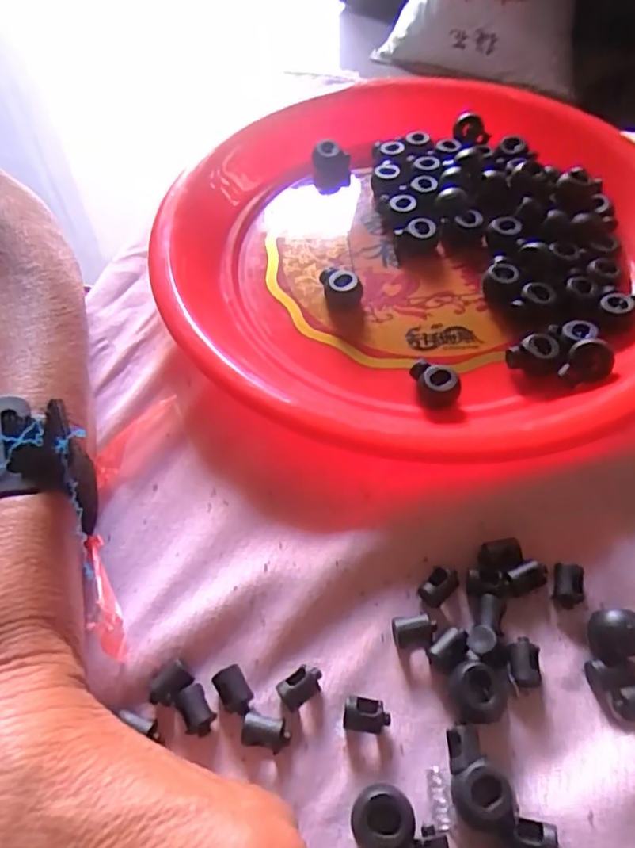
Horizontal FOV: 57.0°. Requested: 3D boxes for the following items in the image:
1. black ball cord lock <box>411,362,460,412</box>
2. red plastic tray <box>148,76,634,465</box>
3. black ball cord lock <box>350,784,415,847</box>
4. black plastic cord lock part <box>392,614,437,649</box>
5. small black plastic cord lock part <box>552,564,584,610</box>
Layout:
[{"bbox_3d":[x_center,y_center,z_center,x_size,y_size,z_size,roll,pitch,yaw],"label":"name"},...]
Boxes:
[{"bbox_3d":[0.050,-0.018,0.251,0.016,0.013,0.021,-16,58,-9],"label":"black ball cord lock"},{"bbox_3d":[0.053,-0.091,0.287,0.246,0.029,0.247,2,57,4],"label":"red plastic tray"},{"bbox_3d":[0.019,0.114,0.169,0.018,0.012,0.016,0,57,2],"label":"black ball cord lock"},{"bbox_3d":[0.033,0.071,0.200,0.015,0.009,0.009,-12,57,-6],"label":"black plastic cord lock part"},{"bbox_3d":[0.089,0.057,0.206,0.011,0.008,0.013,10,57,8],"label":"small black plastic cord lock part"}]

